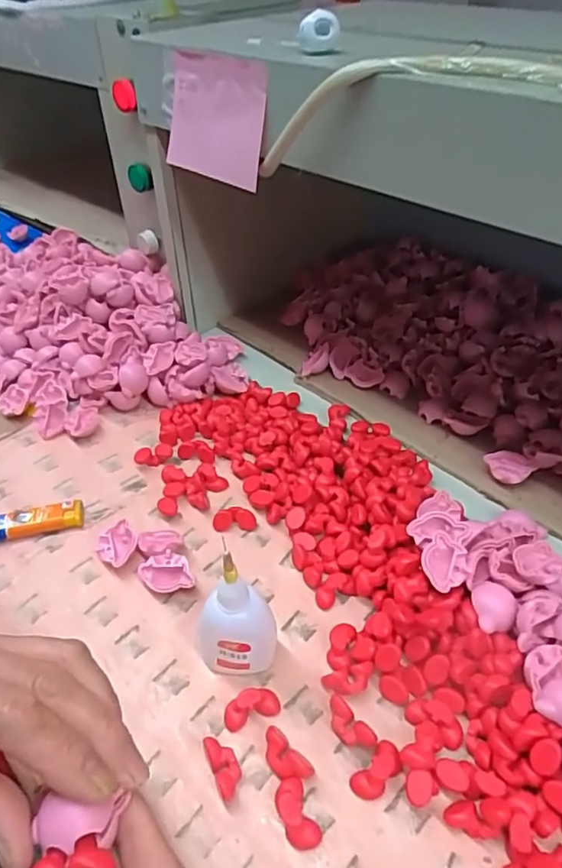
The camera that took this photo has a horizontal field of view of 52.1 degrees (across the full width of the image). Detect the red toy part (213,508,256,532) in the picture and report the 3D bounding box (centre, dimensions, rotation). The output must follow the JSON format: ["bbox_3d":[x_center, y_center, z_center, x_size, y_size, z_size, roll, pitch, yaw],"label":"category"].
[{"bbox_3d":[-0.035,0.062,0.422,0.031,0.015,0.011,-2,44,3],"label":"red toy part"}]

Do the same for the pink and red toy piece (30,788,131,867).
[{"bbox_3d":[-0.076,0.150,0.214,0.028,0.016,0.024,-7,44,-2],"label":"pink and red toy piece"}]

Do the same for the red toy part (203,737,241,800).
[{"bbox_3d":[-0.030,0.174,0.302,0.014,0.010,0.028,-21,46,-16],"label":"red toy part"}]

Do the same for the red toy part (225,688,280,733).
[{"bbox_3d":[-0.017,0.153,0.323,0.032,0.014,0.014,-17,45,-12],"label":"red toy part"}]

